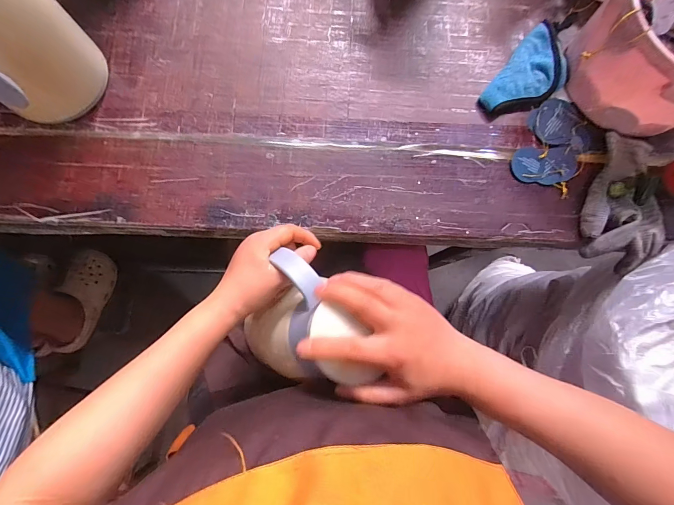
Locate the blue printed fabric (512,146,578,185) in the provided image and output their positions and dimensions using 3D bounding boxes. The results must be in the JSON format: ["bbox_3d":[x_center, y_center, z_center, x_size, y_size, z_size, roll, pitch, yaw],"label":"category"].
[{"bbox_3d":[0.303,-0.127,0.481,0.095,0.004,0.053,-2,81,-4],"label":"blue printed fabric"}]

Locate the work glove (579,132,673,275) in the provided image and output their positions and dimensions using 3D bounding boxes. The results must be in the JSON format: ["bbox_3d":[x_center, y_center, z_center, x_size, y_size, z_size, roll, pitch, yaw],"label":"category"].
[{"bbox_3d":[0.410,-0.075,0.466,0.104,0.033,0.187,19,80,0],"label":"work glove"}]

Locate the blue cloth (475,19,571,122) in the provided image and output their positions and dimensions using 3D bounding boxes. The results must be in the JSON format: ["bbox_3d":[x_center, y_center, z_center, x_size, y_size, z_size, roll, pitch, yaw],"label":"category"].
[{"bbox_3d":[0.286,-0.256,0.489,0.084,0.030,0.161,38,81,3],"label":"blue cloth"}]

